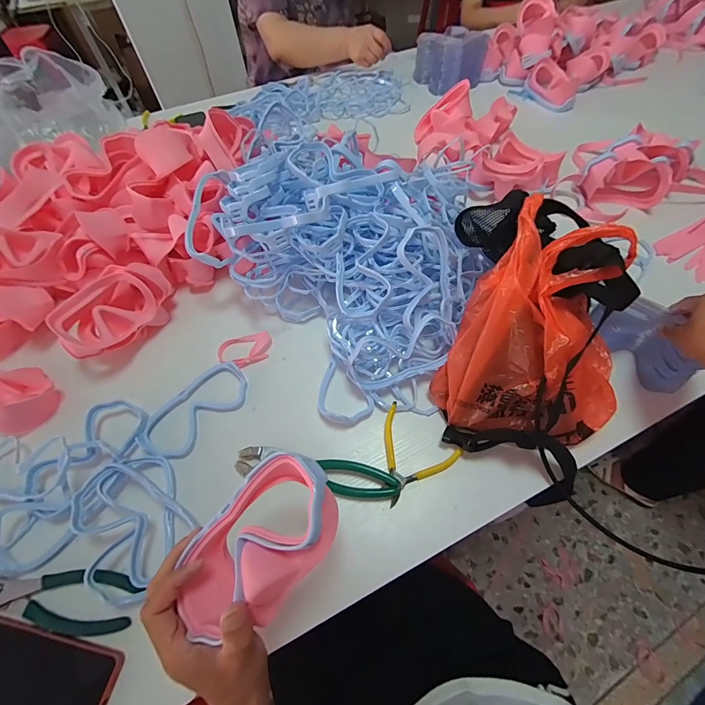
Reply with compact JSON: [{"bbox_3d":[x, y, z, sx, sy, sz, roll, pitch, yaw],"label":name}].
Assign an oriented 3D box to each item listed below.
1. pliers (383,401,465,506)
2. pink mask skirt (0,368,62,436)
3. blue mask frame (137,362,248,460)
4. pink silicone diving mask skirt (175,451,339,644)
[{"bbox_3d":[0.067,0.117,0.425,0.107,0.014,0.100,-29,63,-15],"label":"pliers"},{"bbox_3d":[-0.469,0.054,0.449,0.122,0.062,0.083,18,61,12],"label":"pink mask skirt"},{"bbox_3d":[-0.214,0.077,0.457,0.080,0.021,0.152,37,66,21],"label":"blue mask frame"},{"bbox_3d":[-0.075,0.151,0.264,0.085,0.070,0.139,40,68,22],"label":"pink silicone diving mask skirt"}]

